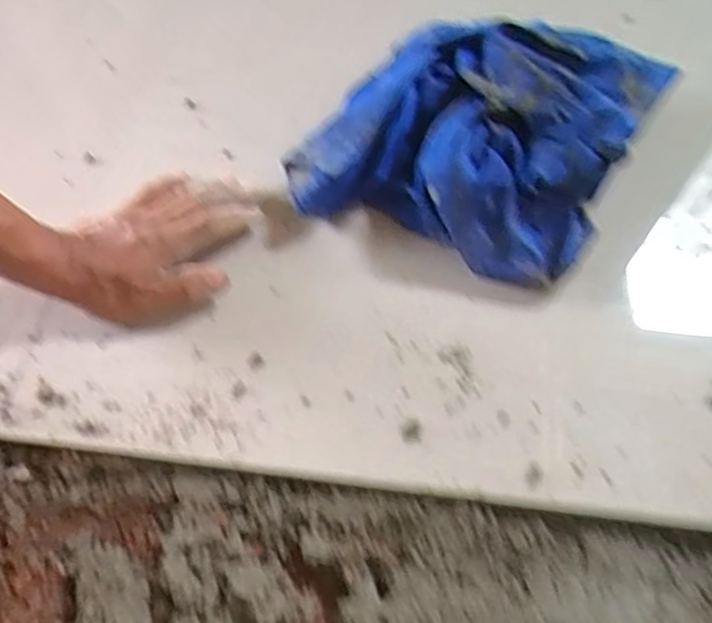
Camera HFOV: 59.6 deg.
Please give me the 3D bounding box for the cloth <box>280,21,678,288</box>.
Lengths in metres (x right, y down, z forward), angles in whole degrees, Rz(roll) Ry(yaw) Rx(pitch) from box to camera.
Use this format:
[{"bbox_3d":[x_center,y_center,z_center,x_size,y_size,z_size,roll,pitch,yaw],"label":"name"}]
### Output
[{"bbox_3d":[0.098,-0.147,0.489,0.247,0.099,0.221,21,62,10],"label":"cloth"}]

